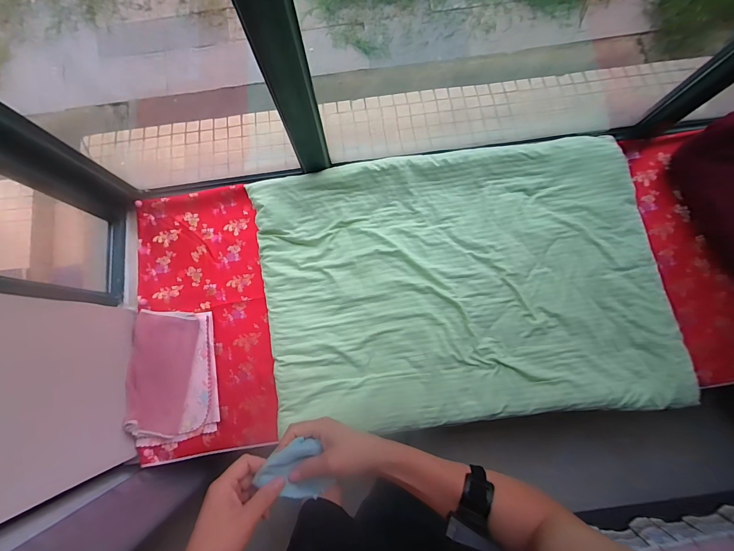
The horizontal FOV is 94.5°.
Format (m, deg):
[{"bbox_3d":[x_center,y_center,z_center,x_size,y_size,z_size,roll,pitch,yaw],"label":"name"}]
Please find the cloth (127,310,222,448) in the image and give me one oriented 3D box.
[{"bbox_3d":[-0.564,0.286,0.987,0.231,0.055,0.373,-9,80,-1],"label":"cloth"}]

